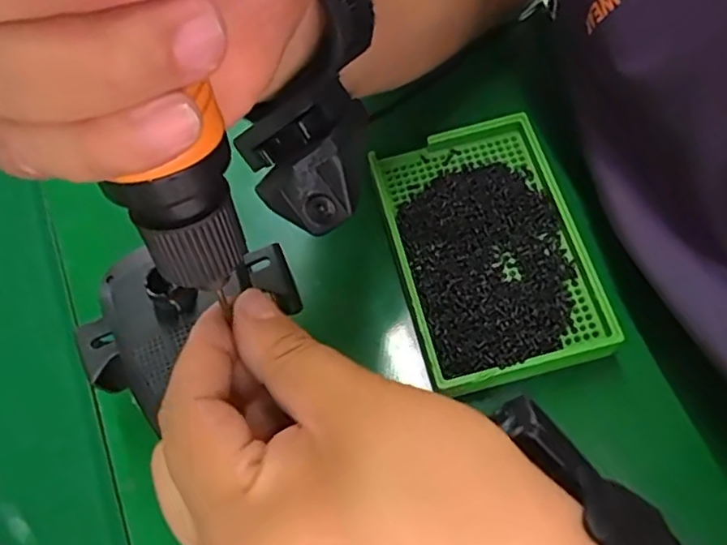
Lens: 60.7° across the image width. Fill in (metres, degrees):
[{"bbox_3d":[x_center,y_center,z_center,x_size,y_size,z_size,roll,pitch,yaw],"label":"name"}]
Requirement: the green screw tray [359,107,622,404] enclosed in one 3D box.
[{"bbox_3d":[0.063,-0.012,0.324,0.093,0.020,0.141,-13,66,-3],"label":"green screw tray"}]

